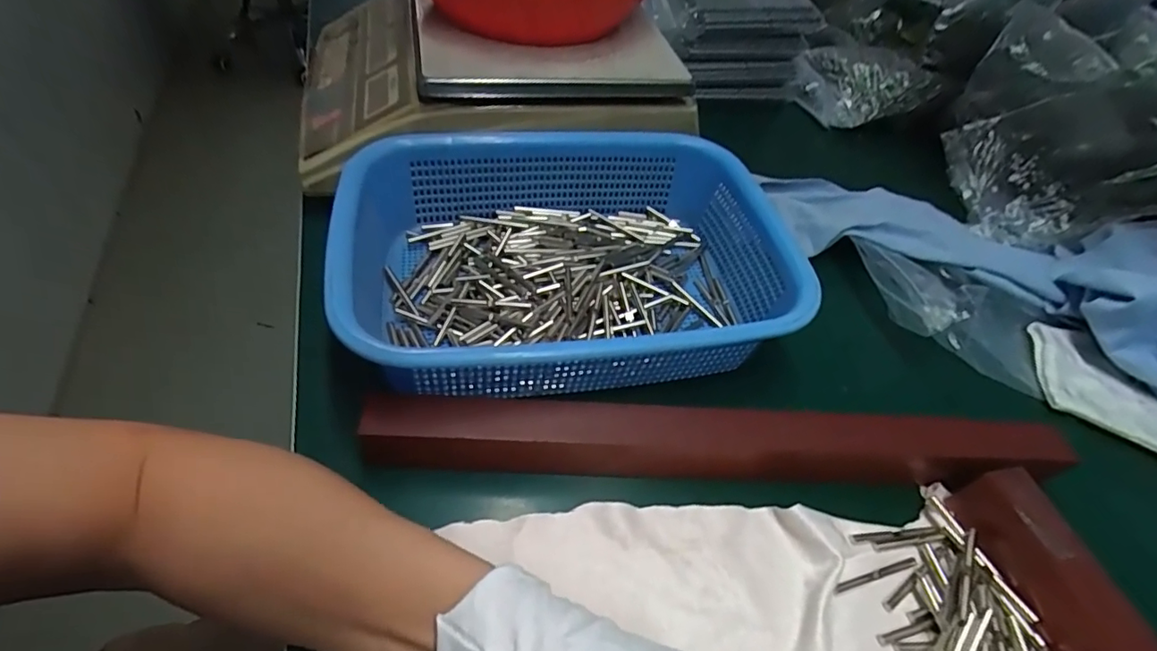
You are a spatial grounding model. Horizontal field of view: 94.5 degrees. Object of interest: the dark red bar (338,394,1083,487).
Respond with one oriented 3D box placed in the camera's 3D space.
[{"bbox_3d":[0.076,0.065,0.302,0.370,0.044,0.030,2,51,-4],"label":"dark red bar"}]

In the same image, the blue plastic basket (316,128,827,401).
[{"bbox_3d":[-0.010,-0.043,0.361,0.290,0.073,0.203,-7,52,-12],"label":"blue plastic basket"}]

